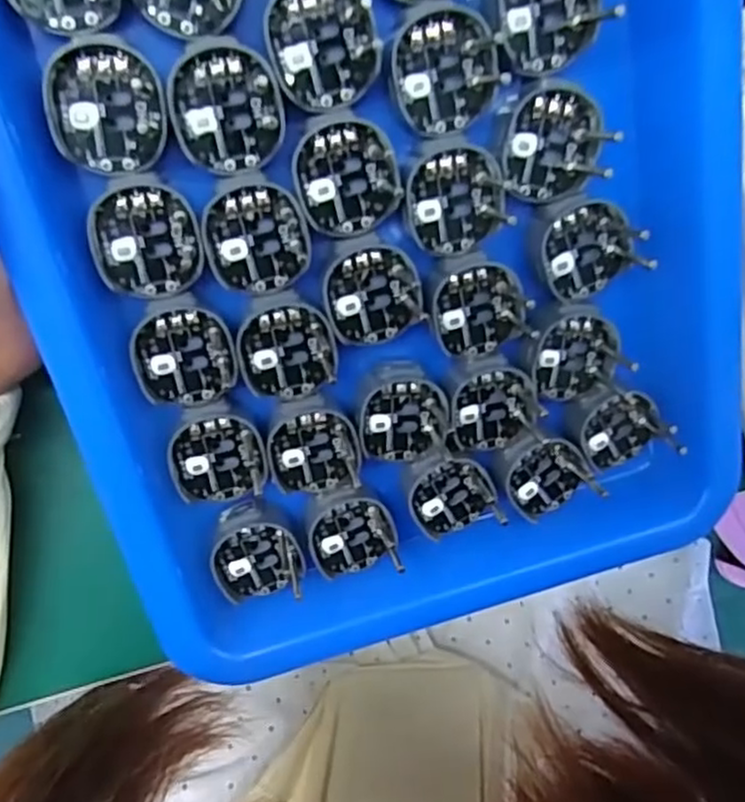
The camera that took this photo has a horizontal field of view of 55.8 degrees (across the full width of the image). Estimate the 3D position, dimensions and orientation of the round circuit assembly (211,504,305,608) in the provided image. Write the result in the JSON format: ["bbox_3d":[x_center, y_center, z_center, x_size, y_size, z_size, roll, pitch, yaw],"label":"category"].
[{"bbox_3d":[-0.033,0.044,0.205,0.025,0.012,0.029,-6,92,-7],"label":"round circuit assembly"}]

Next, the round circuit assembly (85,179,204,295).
[{"bbox_3d":[-0.055,-0.039,0.170,0.025,0.004,0.027,-5,111,-13],"label":"round circuit assembly"}]

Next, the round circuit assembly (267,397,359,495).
[{"bbox_3d":[-0.017,0.013,0.200,0.024,0.010,0.028,-10,109,-11],"label":"round circuit assembly"}]

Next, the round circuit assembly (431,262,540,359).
[{"bbox_3d":[0.030,-0.025,0.193,0.027,0.004,0.026,-3,112,-7],"label":"round circuit assembly"}]

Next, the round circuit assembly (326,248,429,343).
[{"bbox_3d":[0.000,-0.028,0.186,0.025,0.004,0.025,-4,111,-10],"label":"round circuit assembly"}]

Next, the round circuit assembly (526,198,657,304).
[{"bbox_3d":[0.056,-0.043,0.195,0.025,0.014,0.028,-34,113,6],"label":"round circuit assembly"}]

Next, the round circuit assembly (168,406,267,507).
[{"bbox_3d":[-0.042,0.015,0.191,0.025,0.004,0.027,-5,108,-18],"label":"round circuit assembly"}]

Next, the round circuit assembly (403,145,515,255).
[{"bbox_3d":[0.022,-0.051,0.181,0.027,0.004,0.027,-3,111,-8],"label":"round circuit assembly"}]

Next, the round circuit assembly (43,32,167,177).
[{"bbox_3d":[-0.060,-0.066,0.159,0.024,0.004,0.028,-3,111,-12],"label":"round circuit assembly"}]

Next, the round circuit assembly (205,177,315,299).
[{"bbox_3d":[-0.028,-0.040,0.175,0.025,0.004,0.027,-4,111,-12],"label":"round circuit assembly"}]

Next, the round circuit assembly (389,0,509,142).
[{"bbox_3d":[0.018,-0.079,0.169,0.025,0.004,0.027,-8,113,-6],"label":"round circuit assembly"}]

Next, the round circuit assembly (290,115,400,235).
[{"bbox_3d":[-0.006,-0.055,0.174,0.025,0.004,0.027,-4,111,-9],"label":"round circuit assembly"}]

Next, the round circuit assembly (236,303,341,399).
[{"bbox_3d":[-0.022,-0.013,0.187,0.025,0.004,0.026,-5,111,-12],"label":"round circuit assembly"}]

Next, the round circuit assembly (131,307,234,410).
[{"bbox_3d":[-0.048,-0.011,0.181,0.025,0.004,0.026,-5,110,-15],"label":"round circuit assembly"}]

